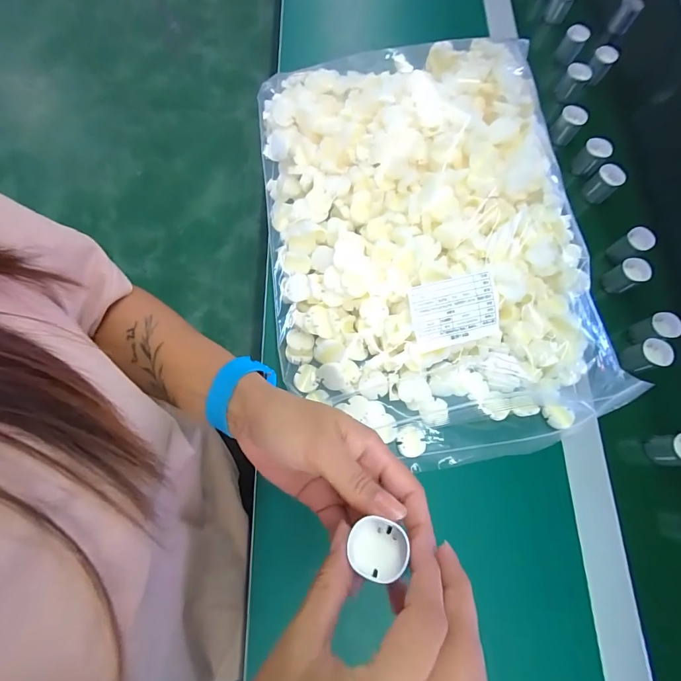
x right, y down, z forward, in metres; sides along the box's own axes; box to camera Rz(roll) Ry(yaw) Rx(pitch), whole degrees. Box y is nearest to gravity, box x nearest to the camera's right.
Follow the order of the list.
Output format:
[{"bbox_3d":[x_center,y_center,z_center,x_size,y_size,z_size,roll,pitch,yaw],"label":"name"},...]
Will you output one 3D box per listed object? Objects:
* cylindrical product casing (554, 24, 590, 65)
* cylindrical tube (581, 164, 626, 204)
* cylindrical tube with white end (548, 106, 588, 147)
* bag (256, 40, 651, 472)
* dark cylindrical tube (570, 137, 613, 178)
[{"bbox_3d":[0.322,-0.412,0.539,0.030,0.041,0.026,34,76,8],"label":"cylindrical product casing"},{"bbox_3d":[0.320,-0.190,0.472,0.031,0.037,0.026,41,77,10],"label":"cylindrical tube"},{"bbox_3d":[0.293,-0.278,0.498,0.030,0.039,0.026,41,77,10],"label":"cylindrical tube with white end"},{"bbox_3d":[0.075,-0.116,0.390,0.310,0.081,0.456,-13,74,-5],"label":"bag"},{"bbox_3d":[0.312,-0.228,0.482,0.029,0.041,0.023,37,76,9],"label":"dark cylindrical tube"}]

